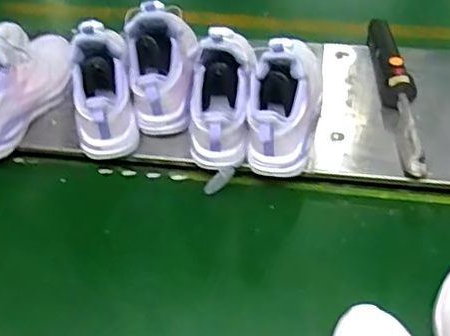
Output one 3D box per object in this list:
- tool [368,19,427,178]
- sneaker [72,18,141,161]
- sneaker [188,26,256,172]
[{"bbox_3d":[0.222,-0.104,0.749,0.032,0.040,0.262,-3,53,-1],"label":"tool"},{"bbox_3d":[-0.152,-0.092,0.714,0.080,0.101,0.164,-6,96,-4],"label":"sneaker"},{"bbox_3d":[-0.007,-0.080,0.693,0.076,0.091,0.162,5,88,5],"label":"sneaker"}]

